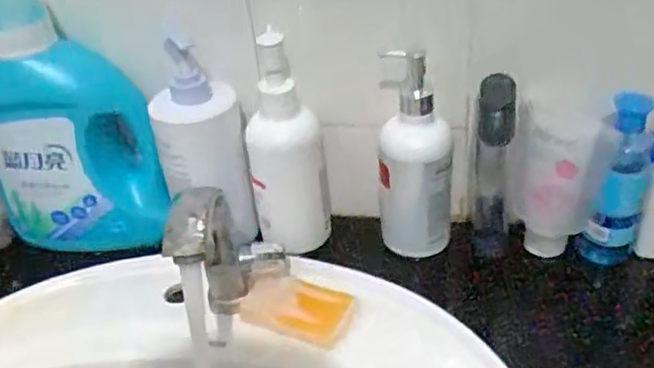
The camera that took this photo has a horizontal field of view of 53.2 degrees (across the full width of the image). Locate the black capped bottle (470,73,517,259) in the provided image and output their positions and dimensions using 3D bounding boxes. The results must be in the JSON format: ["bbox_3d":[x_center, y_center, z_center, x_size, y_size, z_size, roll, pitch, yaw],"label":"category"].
[{"bbox_3d":[0.146,-0.012,0.583,0.034,0.167,0.032,4,36,14],"label":"black capped bottle"}]

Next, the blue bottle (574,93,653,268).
[{"bbox_3d":[0.254,0.003,0.572,0.044,0.165,0.034,18,41,30],"label":"blue bottle"}]

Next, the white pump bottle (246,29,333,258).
[{"bbox_3d":[-0.035,-0.021,0.602,0.073,0.207,0.060,-13,35,-10],"label":"white pump bottle"}]

